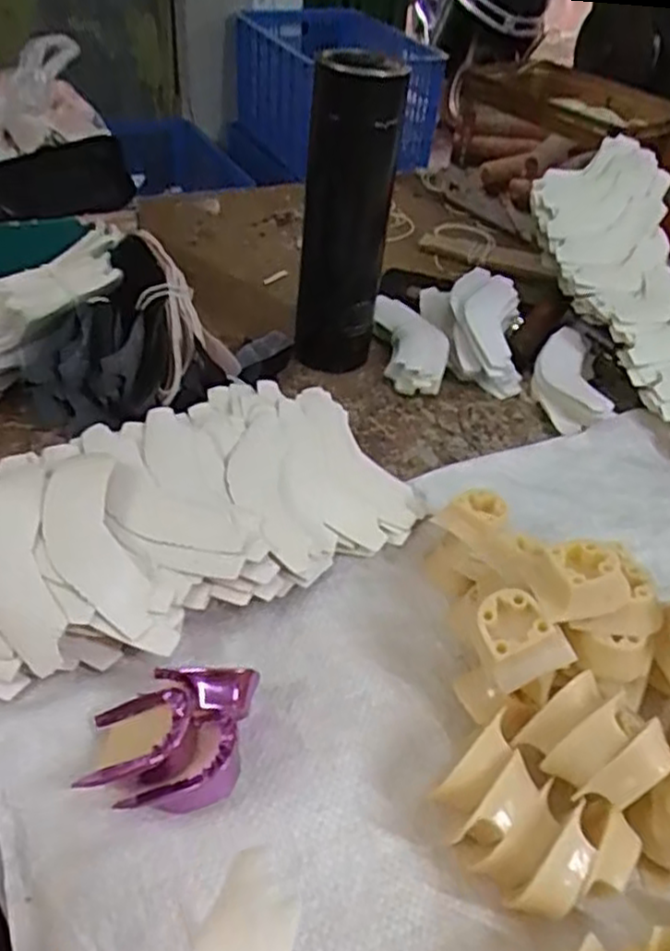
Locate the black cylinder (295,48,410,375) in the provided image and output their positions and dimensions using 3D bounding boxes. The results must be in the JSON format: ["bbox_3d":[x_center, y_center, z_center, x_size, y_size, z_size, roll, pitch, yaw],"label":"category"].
[{"bbox_3d":[0.008,-0.196,0.561,0.065,0.217,0.065,7,40,-1],"label":"black cylinder"}]

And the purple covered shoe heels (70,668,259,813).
[{"bbox_3d":[-0.071,0.115,0.320,0.076,0.036,0.058,-2,41,-11],"label":"purple covered shoe heels"}]

